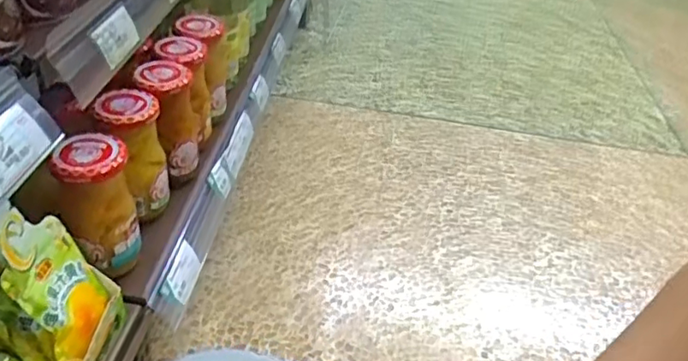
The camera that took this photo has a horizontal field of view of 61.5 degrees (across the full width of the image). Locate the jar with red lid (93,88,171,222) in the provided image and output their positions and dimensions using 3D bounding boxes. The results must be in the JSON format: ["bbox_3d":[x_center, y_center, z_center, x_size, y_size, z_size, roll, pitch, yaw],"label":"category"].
[{"bbox_3d":[-0.201,-0.025,0.556,0.057,0.112,0.064,-9,42,-20],"label":"jar with red lid"}]

